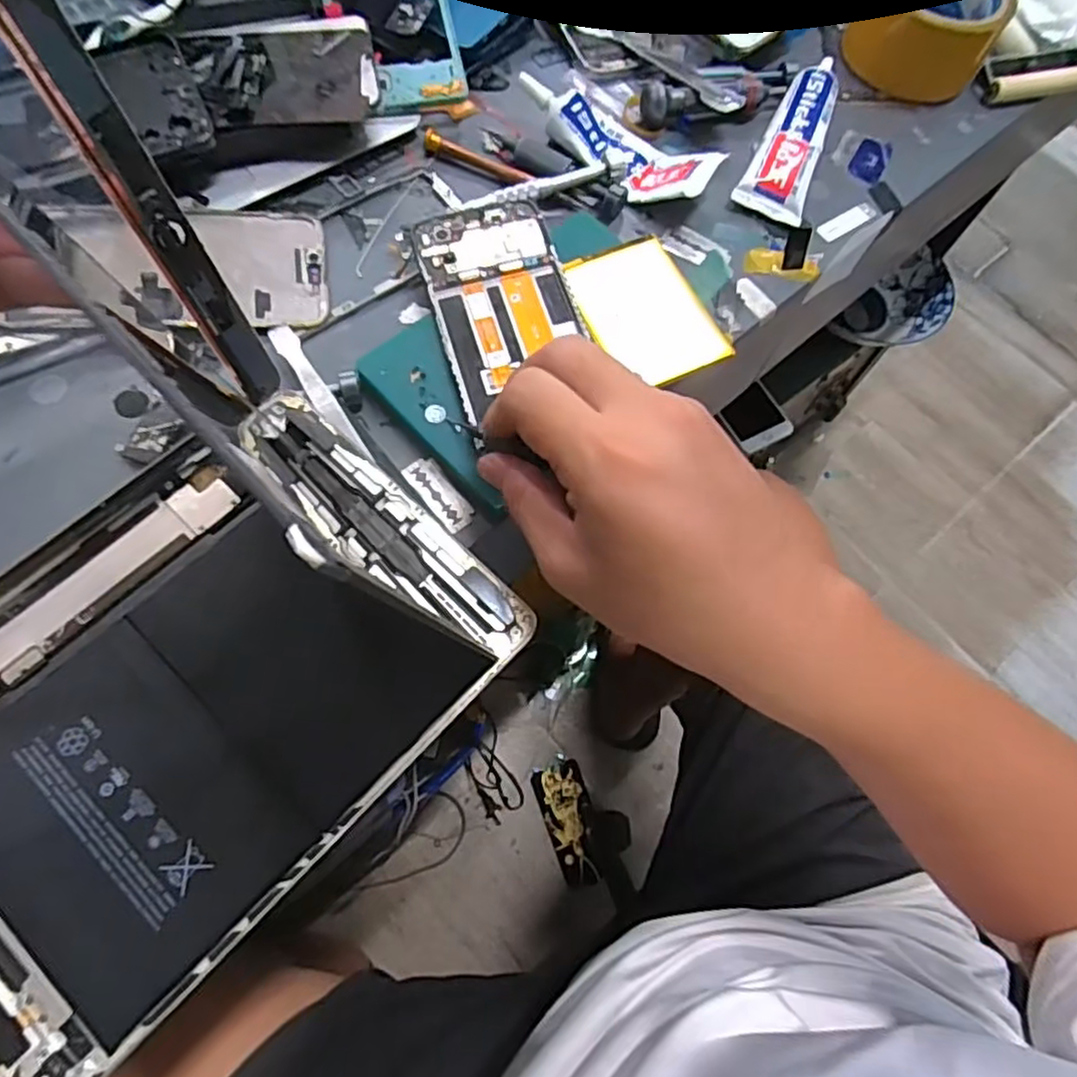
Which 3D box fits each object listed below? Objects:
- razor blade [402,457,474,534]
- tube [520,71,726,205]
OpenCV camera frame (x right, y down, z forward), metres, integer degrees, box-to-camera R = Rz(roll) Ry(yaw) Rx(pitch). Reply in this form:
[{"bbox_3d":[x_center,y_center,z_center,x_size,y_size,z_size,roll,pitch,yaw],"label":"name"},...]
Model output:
[{"bbox_3d":[-0.049,-0.022,0.342,0.017,0.004,0.042,-37,80,-16],"label":"razor blade"},{"bbox_3d":[0.046,-0.238,0.412,0.125,0.025,0.043,30,68,7],"label":"tube"}]

